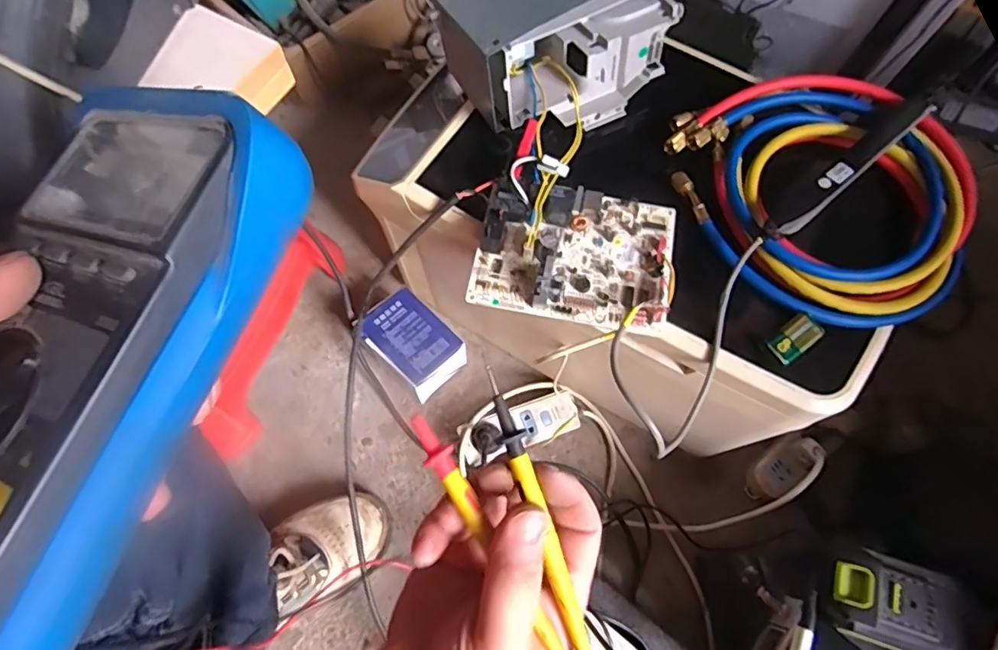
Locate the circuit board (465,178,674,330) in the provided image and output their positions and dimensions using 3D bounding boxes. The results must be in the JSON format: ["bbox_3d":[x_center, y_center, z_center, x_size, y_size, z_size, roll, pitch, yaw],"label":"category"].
[{"bbox_3d":[0.065,-0.066,0.462,0.161,0.033,0.124,13,68,3],"label":"circuit board"}]

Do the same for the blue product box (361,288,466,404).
[{"bbox_3d":[-0.112,0.024,0.705,0.086,0.055,0.122,-42,75,-17],"label":"blue product box"}]

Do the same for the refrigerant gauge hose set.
[{"bbox_3d":[0.289,-0.119,0.482,0.230,0.042,0.249,1,68,-2],"label":"refrigerant gauge hose set"}]

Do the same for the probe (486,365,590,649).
[{"bbox_3d":[0.017,0.086,0.246,0.015,0.007,0.137,-20,86,-10],"label":"probe"}]

